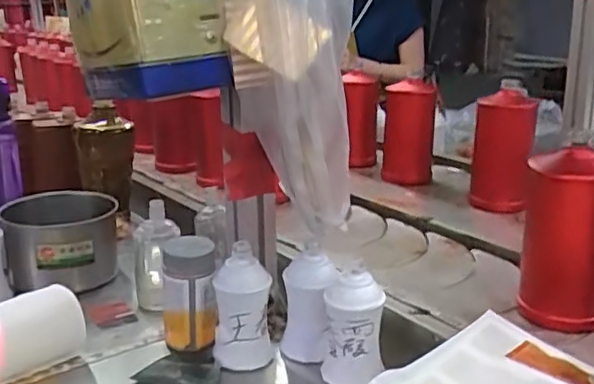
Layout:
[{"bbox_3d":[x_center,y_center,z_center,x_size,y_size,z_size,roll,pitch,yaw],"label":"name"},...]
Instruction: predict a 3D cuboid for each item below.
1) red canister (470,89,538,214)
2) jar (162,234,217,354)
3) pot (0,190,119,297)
[{"bbox_3d":[0.307,-0.056,0.942,0.086,0.156,0.094,4,19,15],"label":"red canister"},{"bbox_3d":[-0.110,0.105,0.647,0.054,0.107,0.054,-7,20,-16],"label":"jar"},{"bbox_3d":[-0.297,0.064,0.806,0.136,0.092,0.134,-2,19,1],"label":"pot"}]

